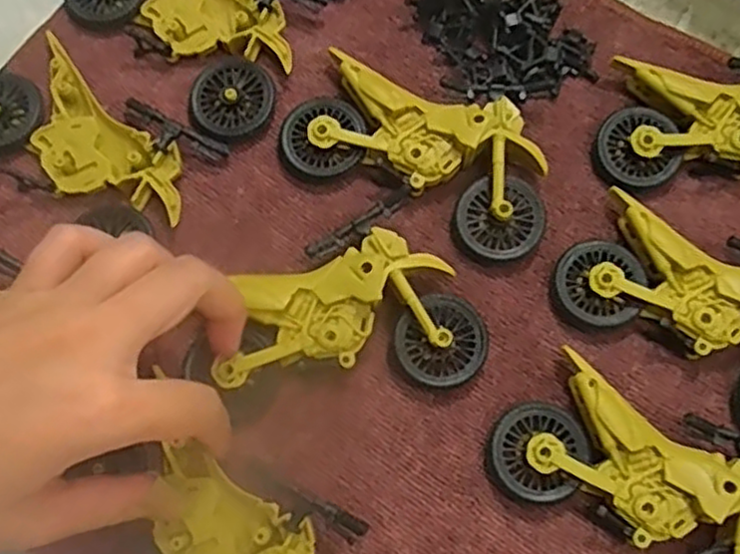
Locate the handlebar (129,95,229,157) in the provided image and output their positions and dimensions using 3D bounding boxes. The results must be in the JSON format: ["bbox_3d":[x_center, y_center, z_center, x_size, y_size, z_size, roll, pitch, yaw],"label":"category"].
[{"bbox_3d":[-0.085,-0.060,0.305,0.046,0.012,0.017,24,75,7],"label":"handlebar"}]

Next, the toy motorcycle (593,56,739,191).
[{"bbox_3d":[0.161,-0.068,0.309,0.112,0.021,0.070,10,74,3],"label":"toy motorcycle"}]

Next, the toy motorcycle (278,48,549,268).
[{"bbox_3d":[0.023,-0.054,0.302,0.115,0.019,0.058,25,76,7],"label":"toy motorcycle"}]

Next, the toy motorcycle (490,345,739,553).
[{"bbox_3d":[0.105,0.082,0.266,0.114,0.020,0.060,38,77,10],"label":"toy motorcycle"}]

